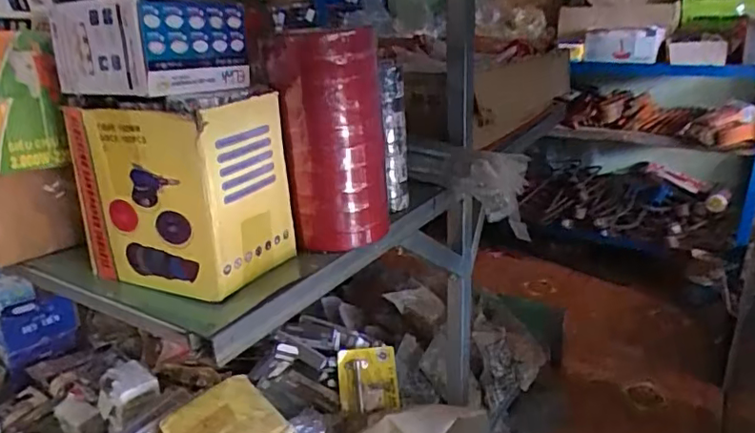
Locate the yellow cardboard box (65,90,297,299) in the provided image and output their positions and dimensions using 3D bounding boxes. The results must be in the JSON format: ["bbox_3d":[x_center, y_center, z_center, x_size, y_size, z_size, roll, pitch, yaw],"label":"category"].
[{"bbox_3d":[-0.189,-0.030,0.555,0.169,0.167,0.116,8,26,26],"label":"yellow cardboard box"}]

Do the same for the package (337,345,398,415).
[{"bbox_3d":[-0.017,0.304,1.052,0.110,0.114,0.024,-1,-21,-11],"label":"package"}]

